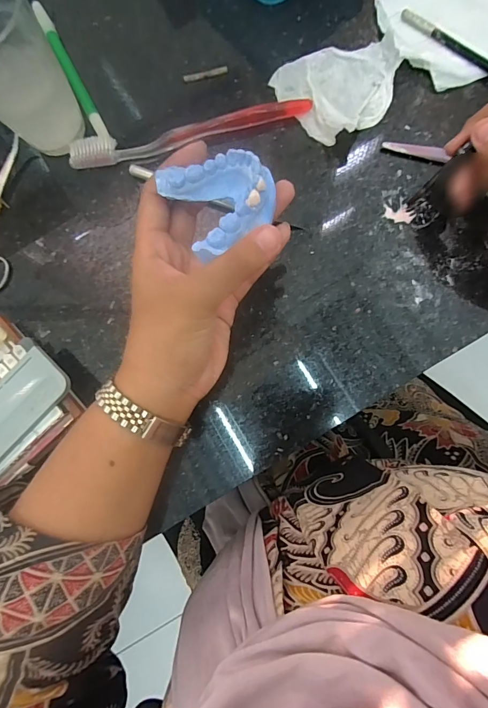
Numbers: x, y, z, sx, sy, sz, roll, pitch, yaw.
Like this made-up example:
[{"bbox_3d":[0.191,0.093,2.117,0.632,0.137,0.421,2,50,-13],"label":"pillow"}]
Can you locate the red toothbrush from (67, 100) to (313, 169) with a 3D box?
[{"bbox_3d":[-0.043,-0.173,0.285,0.186,0.009,0.019,-12,82,2],"label":"red toothbrush"}]

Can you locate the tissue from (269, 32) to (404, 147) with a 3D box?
[{"bbox_3d":[0.077,-0.210,0.277,0.090,0.015,0.080,-38,82,-2],"label":"tissue"}]

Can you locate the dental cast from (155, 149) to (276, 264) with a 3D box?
[{"bbox_3d":[-0.011,-0.084,0.198,0.053,0.025,0.057,0,82,4],"label":"dental cast"}]

